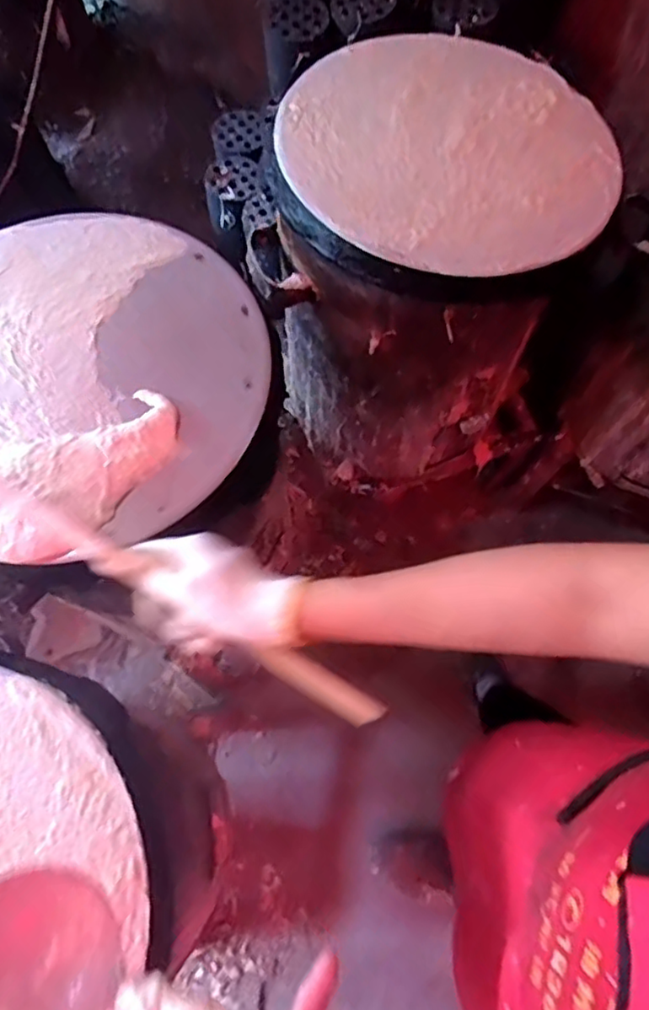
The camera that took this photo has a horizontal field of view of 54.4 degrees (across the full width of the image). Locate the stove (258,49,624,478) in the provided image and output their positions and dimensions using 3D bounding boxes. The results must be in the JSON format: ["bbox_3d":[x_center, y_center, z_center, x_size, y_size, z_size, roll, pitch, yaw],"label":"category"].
[{"bbox_3d":[0.135,-0.301,0.926,0.382,0.533,0.383,25,70,8],"label":"stove"}]

